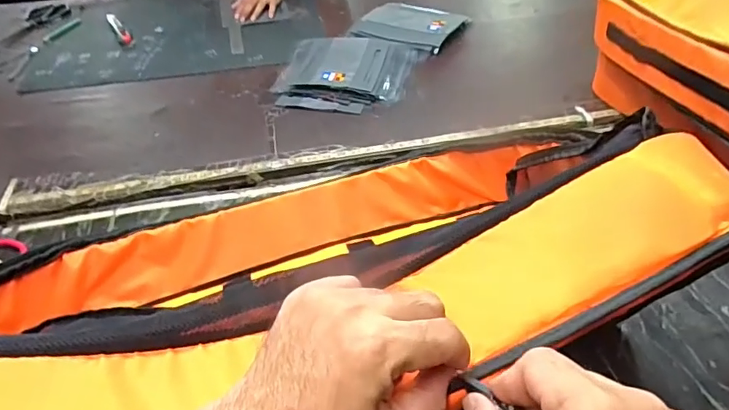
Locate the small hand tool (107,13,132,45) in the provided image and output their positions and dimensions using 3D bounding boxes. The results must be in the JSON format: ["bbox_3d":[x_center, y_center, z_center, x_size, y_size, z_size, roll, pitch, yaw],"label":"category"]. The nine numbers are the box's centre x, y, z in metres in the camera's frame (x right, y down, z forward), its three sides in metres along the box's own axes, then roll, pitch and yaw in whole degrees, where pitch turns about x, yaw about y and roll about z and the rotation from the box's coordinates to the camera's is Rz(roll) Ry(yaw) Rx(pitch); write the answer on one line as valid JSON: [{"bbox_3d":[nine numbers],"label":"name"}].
[{"bbox_3d":[-0.619,-0.446,1.264,0.029,0.009,0.208,-24,47,-22],"label":"small hand tool"}]

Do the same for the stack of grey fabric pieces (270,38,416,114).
[{"bbox_3d":[-0.039,-0.286,1.065,0.266,0.028,0.266,7,43,9],"label":"stack of grey fabric pieces"}]

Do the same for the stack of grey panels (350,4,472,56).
[{"bbox_3d":[0.102,-0.432,1.215,0.242,0.032,0.216,19,47,22],"label":"stack of grey panels"}]

